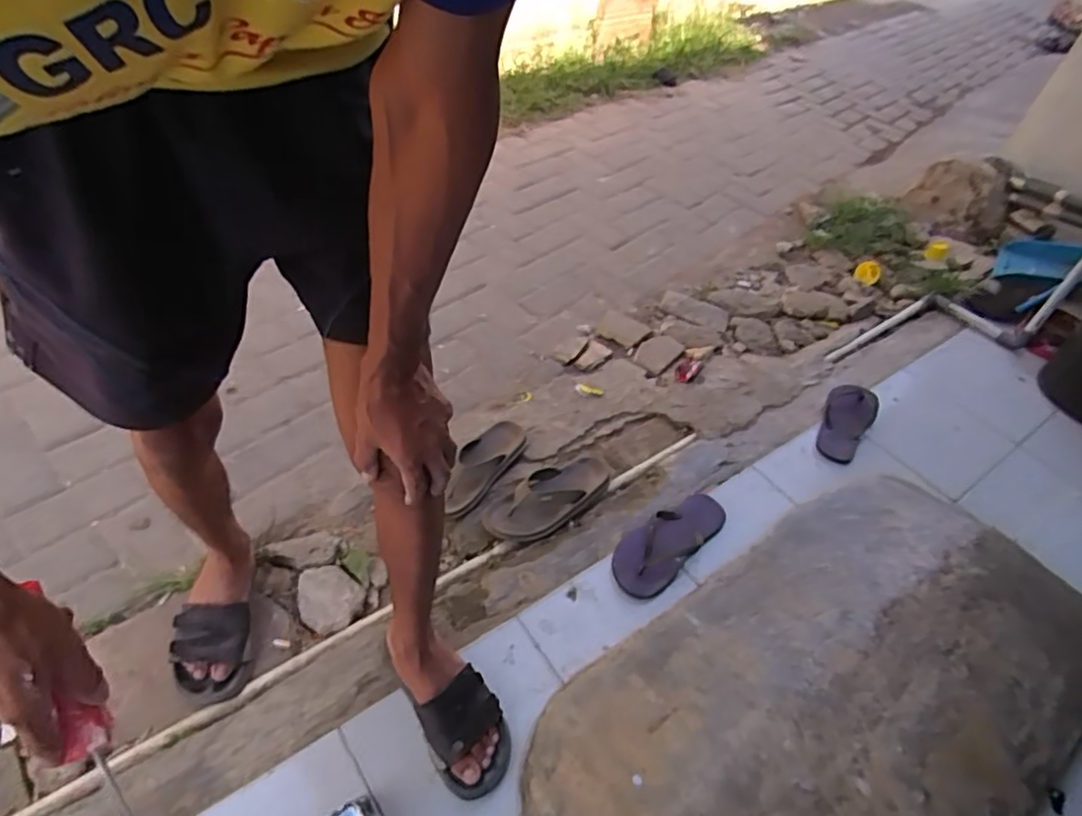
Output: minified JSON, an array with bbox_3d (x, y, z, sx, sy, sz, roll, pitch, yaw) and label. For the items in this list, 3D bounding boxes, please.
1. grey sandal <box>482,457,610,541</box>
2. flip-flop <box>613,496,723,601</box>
[{"bbox_3d":[0.025,0.155,1.168,0.271,0.051,0.117,-27,54,-30],"label":"grey sandal"},{"bbox_3d":[0.227,0.228,1.110,0.109,0.038,0.270,38,52,24],"label":"flip-flop"}]

